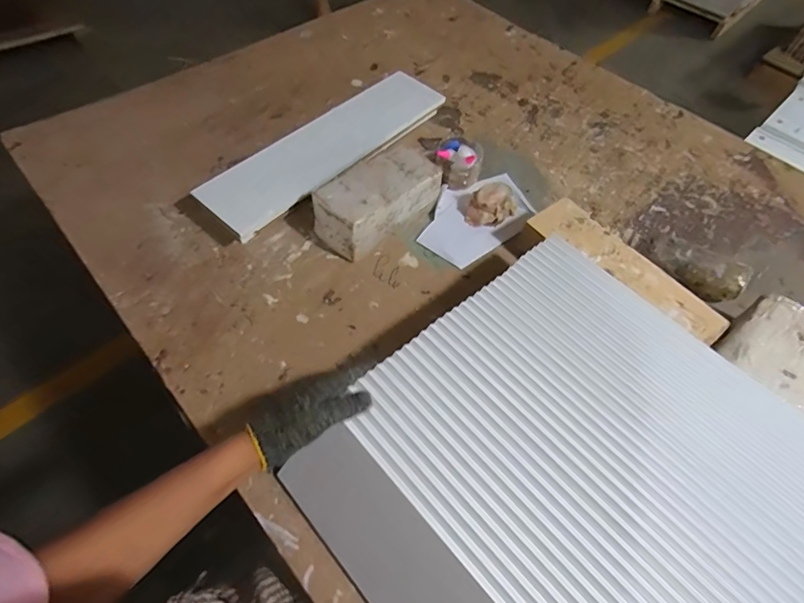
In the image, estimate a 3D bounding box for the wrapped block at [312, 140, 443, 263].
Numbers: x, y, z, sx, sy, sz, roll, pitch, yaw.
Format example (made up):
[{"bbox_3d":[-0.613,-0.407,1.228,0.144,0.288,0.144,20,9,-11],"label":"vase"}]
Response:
[{"bbox_3d":[-0.045,-0.185,0.815,0.119,0.089,0.232,41,63,20],"label":"wrapped block"}]

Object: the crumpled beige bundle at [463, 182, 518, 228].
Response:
[{"bbox_3d":[0.172,-0.182,0.859,0.092,0.058,0.074,16,57,6],"label":"crumpled beige bundle"}]

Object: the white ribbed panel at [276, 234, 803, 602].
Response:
[{"bbox_3d":[0.231,0.229,0.557,0.548,0.098,0.549,-36,66,-24],"label":"white ribbed panel"}]

